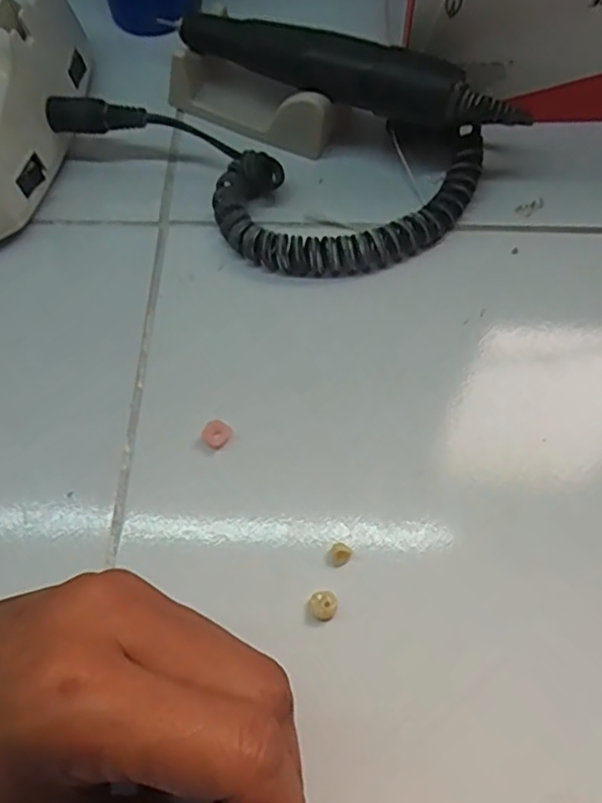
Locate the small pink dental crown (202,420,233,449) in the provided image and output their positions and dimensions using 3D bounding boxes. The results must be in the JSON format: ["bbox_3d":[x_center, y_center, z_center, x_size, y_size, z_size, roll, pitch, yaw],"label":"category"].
[{"bbox_3d":[-0.035,0.014,0.265,0.012,0.007,0.009,-39,71,-14],"label":"small pink dental crown"}]

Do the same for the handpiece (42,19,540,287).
[{"bbox_3d":[-0.012,-0.134,0.305,0.189,0.051,0.121,32,71,14],"label":"handpiece"}]

